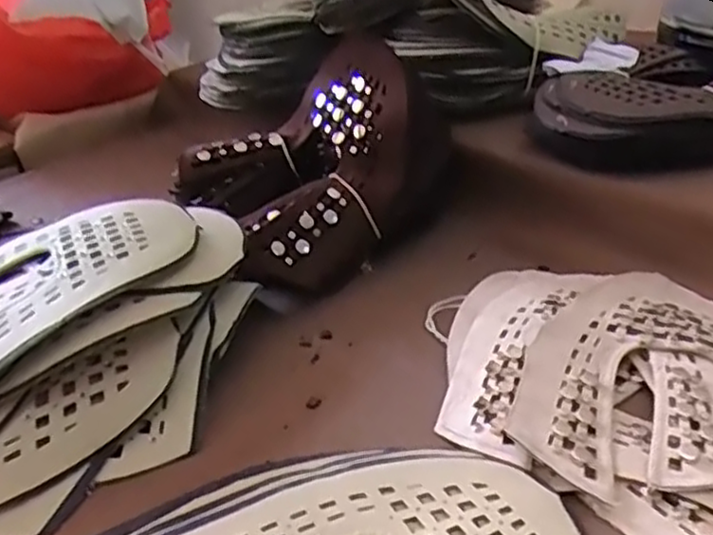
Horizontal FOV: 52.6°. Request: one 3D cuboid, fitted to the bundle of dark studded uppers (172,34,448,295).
[{"bbox_3d":[-0.046,-0.097,0.678,0.224,0.171,0.173,-25,37,-30],"label":"bundle of dark studded uppers"}]

